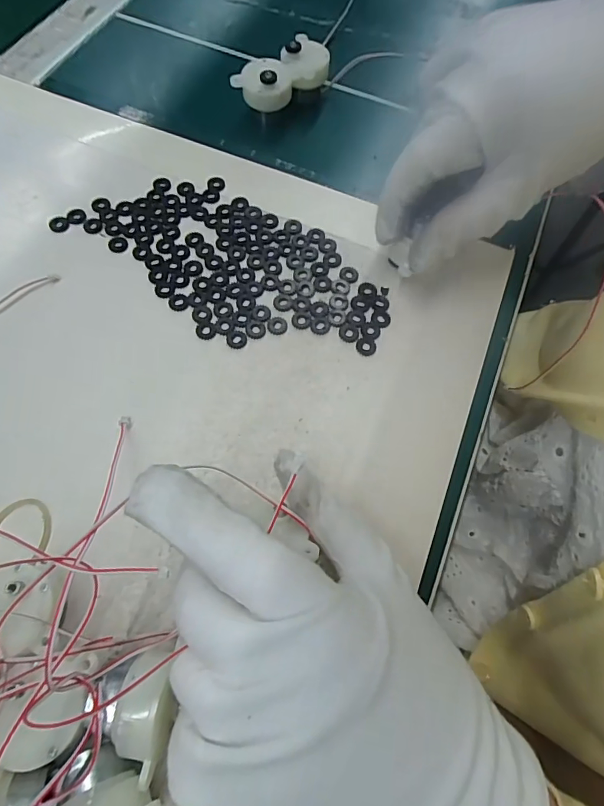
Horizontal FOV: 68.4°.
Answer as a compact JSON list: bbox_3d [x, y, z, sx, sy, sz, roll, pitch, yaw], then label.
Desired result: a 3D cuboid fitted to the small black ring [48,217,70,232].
[{"bbox_3d":[-0.141,-0.104,0.257,0.009,0.004,0.011,40,71,13],"label":"small black ring"}]

